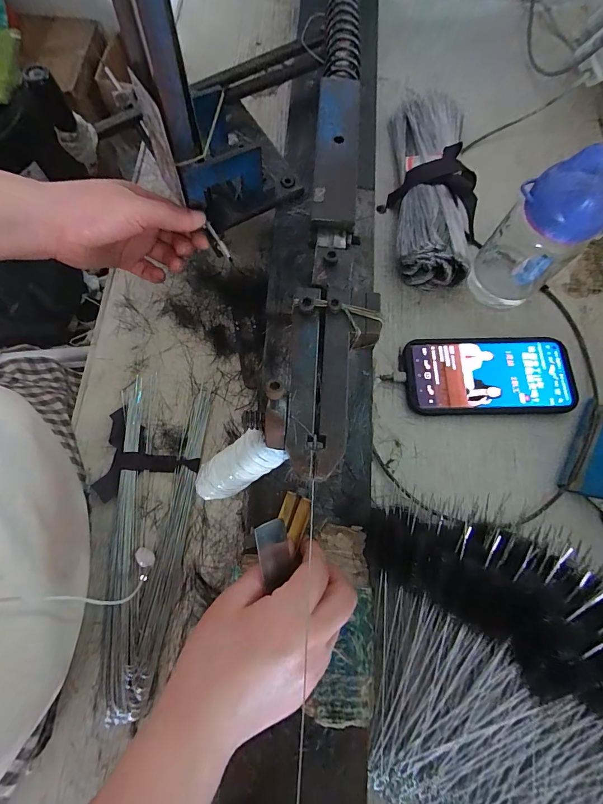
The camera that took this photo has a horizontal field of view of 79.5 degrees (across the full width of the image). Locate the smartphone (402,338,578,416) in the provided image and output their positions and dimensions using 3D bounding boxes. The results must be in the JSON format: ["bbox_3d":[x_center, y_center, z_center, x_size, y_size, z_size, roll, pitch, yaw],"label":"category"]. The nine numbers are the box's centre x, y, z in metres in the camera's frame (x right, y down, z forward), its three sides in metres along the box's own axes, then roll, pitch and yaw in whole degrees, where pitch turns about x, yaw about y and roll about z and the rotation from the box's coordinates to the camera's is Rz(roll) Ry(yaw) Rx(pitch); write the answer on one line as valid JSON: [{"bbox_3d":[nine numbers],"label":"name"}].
[{"bbox_3d":[0.191,-0.026,0.369,0.167,0.008,0.080,0,74,-1],"label":"smartphone"}]

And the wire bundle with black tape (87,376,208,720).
[{"bbox_3d":[-0.143,0.116,0.324,0.085,0.014,0.274,3,74,0],"label":"wire bundle with black tape"}]

